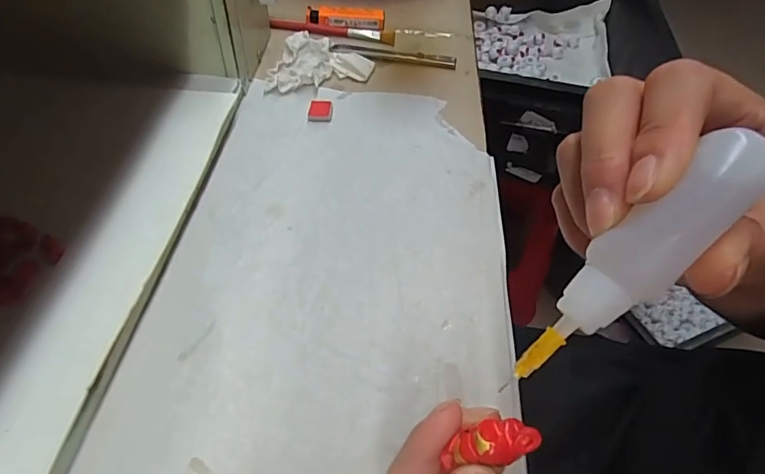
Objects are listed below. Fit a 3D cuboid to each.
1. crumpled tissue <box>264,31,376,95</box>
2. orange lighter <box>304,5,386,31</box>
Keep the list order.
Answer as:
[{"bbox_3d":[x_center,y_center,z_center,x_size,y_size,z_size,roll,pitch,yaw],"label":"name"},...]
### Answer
[{"bbox_3d":[-0.054,-0.153,0.422,0.085,0.019,0.068,7,50,0],"label":"crumpled tissue"},{"bbox_3d":[-0.038,-0.225,0.485,0.079,0.015,0.023,4,51,-3],"label":"orange lighter"}]

